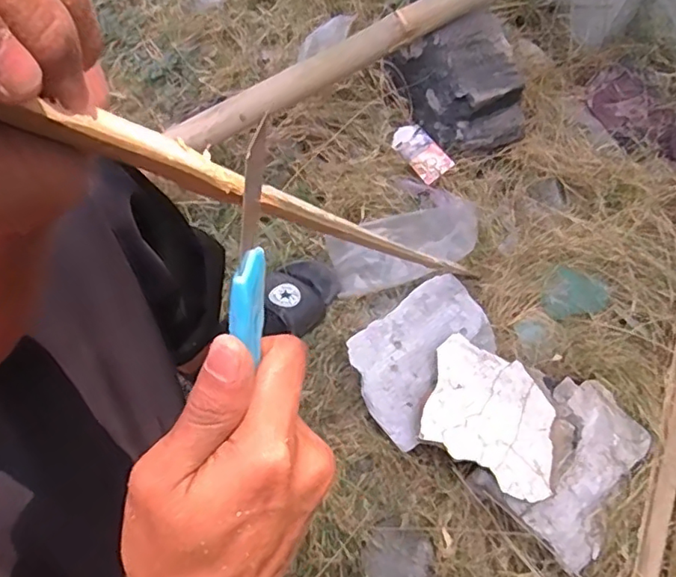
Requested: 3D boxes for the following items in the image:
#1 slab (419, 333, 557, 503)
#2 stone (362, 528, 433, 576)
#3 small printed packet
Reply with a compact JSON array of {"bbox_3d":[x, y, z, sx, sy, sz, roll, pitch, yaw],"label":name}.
[{"bbox_3d":[0.172,0.140,0.623,0.141,0.012,0.155,14,71,6],"label":"slab"},{"bbox_3d":[0.069,0.329,0.660,0.078,0.021,0.077,0,70,1],"label":"stone"},{"bbox_3d":[0.126,-0.213,0.850,0.054,0.011,0.106,-34,72,-11],"label":"small printed packet"}]

